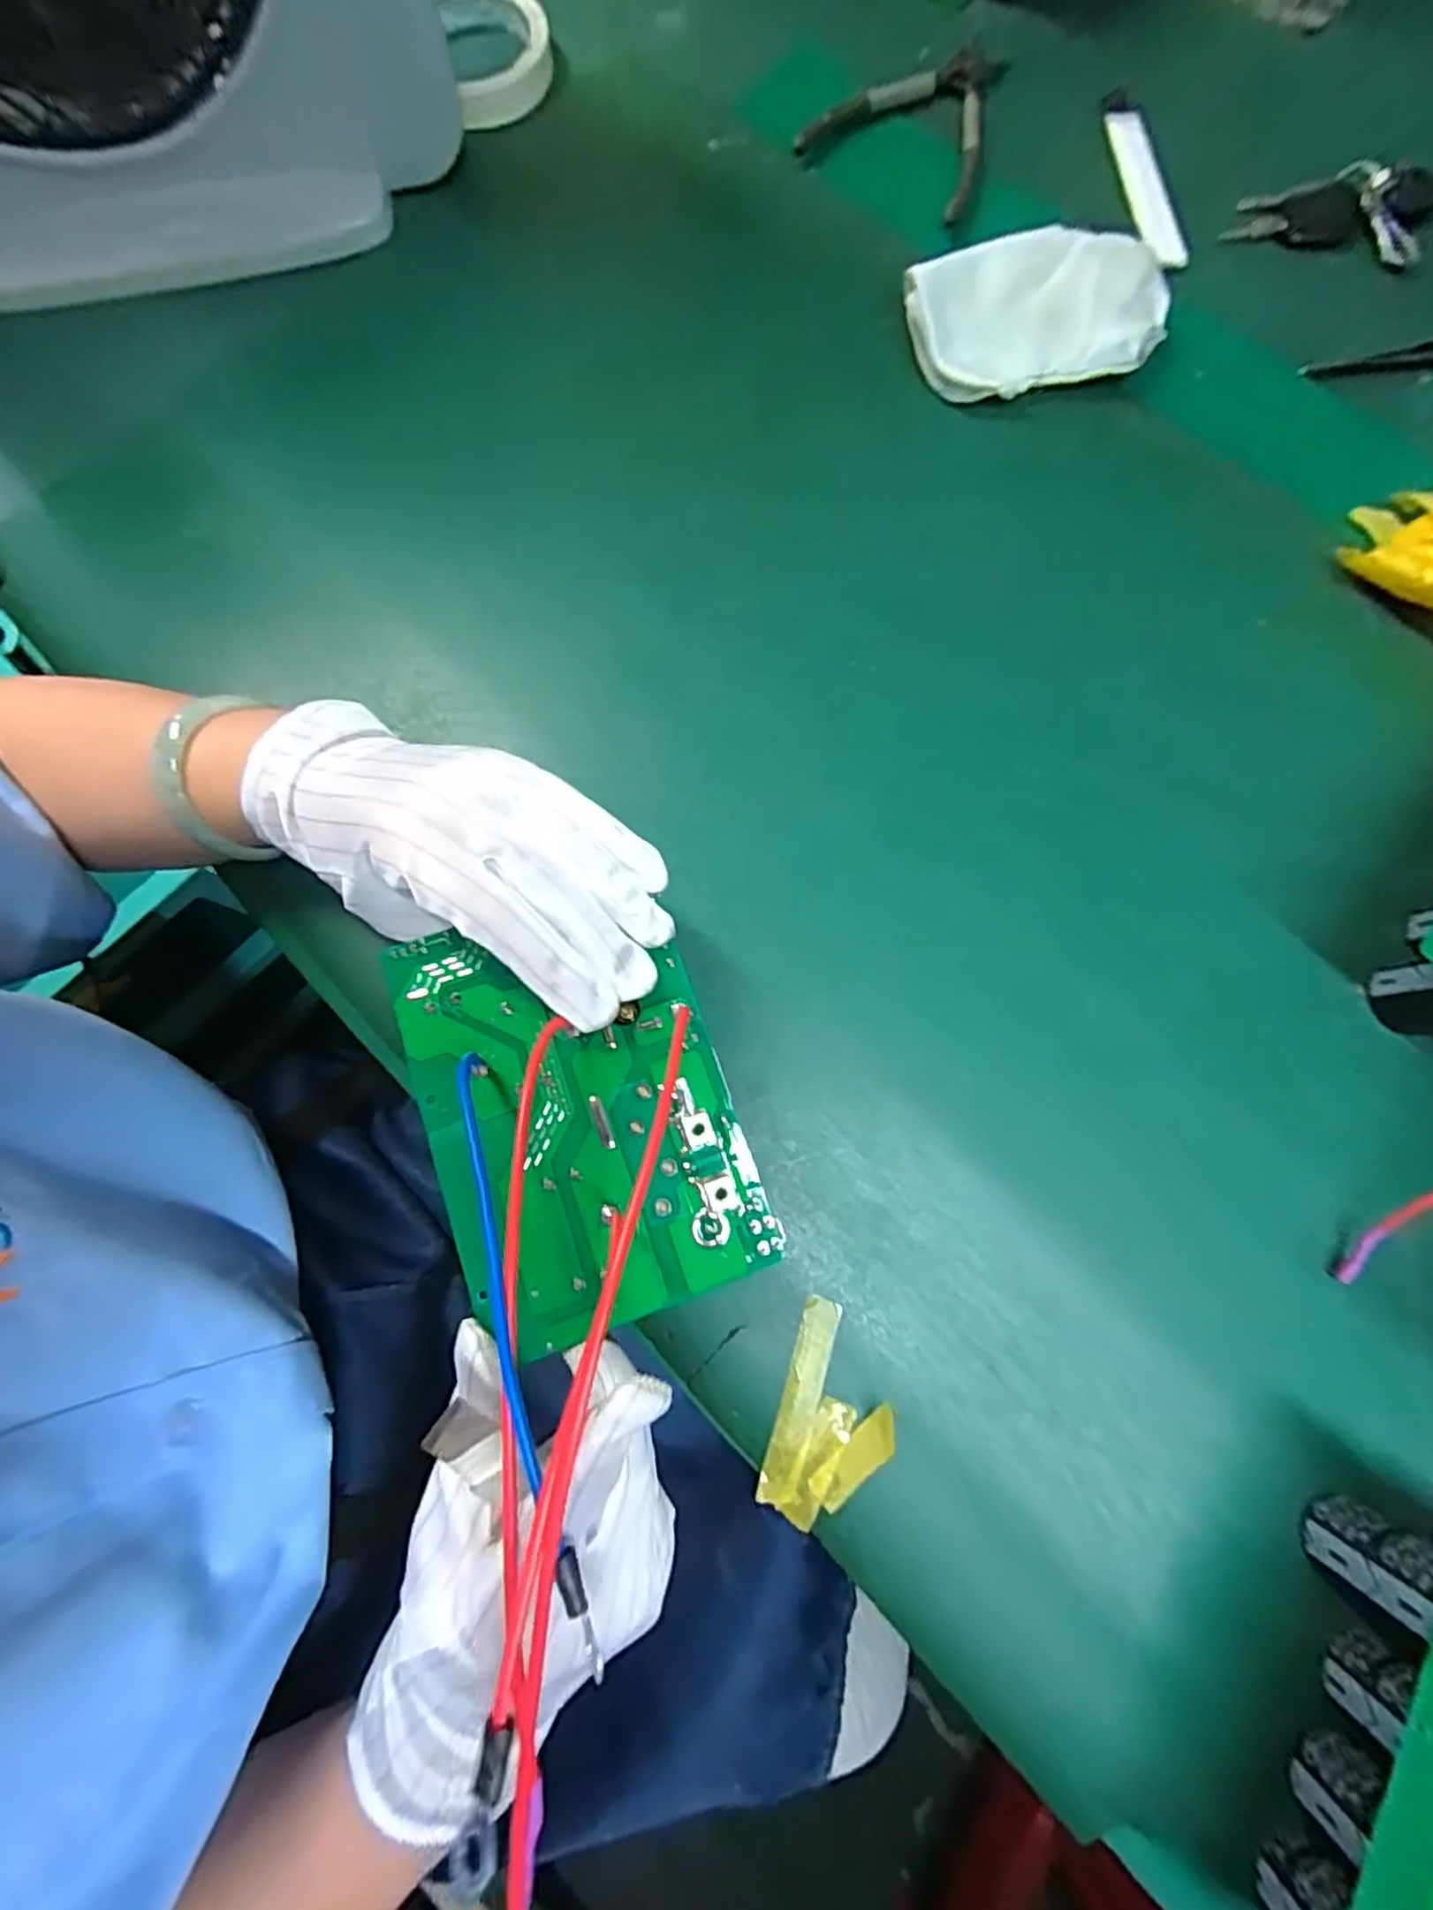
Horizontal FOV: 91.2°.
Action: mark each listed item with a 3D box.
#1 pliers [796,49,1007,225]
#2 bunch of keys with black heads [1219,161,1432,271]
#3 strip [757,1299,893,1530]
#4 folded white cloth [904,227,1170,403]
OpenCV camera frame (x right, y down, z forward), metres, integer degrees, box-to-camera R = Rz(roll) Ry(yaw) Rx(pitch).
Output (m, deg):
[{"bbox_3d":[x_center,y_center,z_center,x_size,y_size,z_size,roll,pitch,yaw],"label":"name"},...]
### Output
[{"bbox_3d":[0.108,-0.494,0.423,0.104,0.022,0.134,16,79,4],"label":"pliers"},{"bbox_3d":[0.379,-0.426,0.399,0.153,0.020,0.063,-5,78,0],"label":"bunch of keys with black heads"},{"bbox_3d":[0.048,0.190,0.287,0.044,0.009,0.082,17,79,4],"label":"strip"},{"bbox_3d":[0.175,-0.346,0.382,0.127,0.029,0.079,-11,79,-1],"label":"folded white cloth"}]

